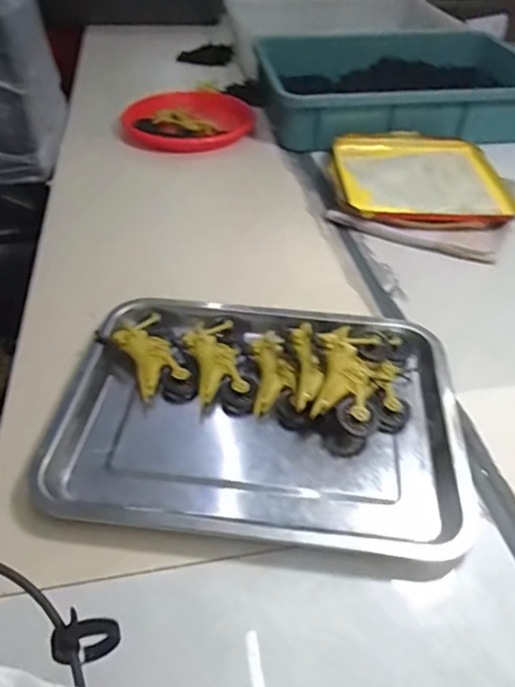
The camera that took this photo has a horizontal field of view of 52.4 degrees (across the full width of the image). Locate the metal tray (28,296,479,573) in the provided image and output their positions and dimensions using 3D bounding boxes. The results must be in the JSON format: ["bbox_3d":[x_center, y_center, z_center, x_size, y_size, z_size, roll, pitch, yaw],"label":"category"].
[{"bbox_3d":[0.005,0.057,0.480,0.349,0.026,0.261,4,46,5],"label":"metal tray"}]

